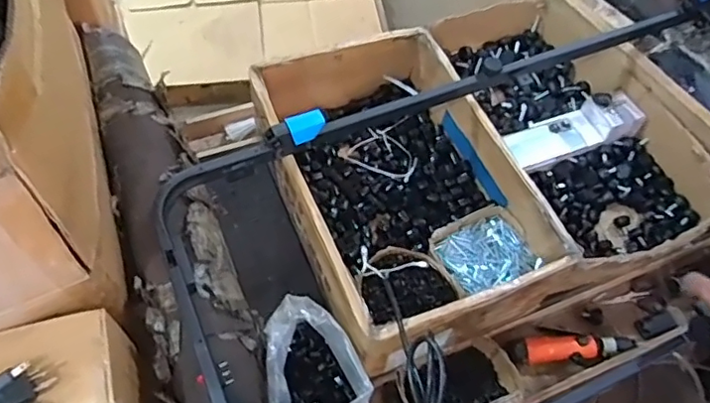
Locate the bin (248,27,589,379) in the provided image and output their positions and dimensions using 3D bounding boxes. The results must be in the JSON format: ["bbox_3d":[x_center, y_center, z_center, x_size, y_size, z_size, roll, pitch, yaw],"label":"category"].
[{"bbox_3d":[0.073,-0.030,0.950,0.364,0.161,0.529,-19,61,-15],"label":"bin"}]

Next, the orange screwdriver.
[{"bbox_3d":[0.356,0.242,0.936,0.201,0.035,0.049,2,58,-3],"label":"orange screwdriver"}]

